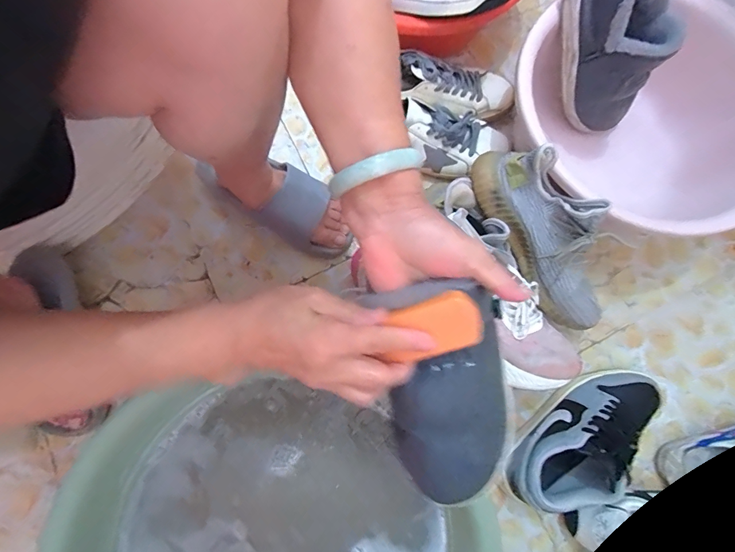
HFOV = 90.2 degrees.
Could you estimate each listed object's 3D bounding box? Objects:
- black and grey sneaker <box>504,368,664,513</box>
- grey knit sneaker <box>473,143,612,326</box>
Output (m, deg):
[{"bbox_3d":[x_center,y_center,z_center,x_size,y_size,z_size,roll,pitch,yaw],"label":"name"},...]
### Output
[{"bbox_3d":[0.305,0.220,0.512,0.262,0.094,0.105,-31,79,-21],"label":"black and grey sneaker"},{"bbox_3d":[0.256,-0.052,0.504,0.095,0.102,0.285,-30,96,-7],"label":"grey knit sneaker"}]

